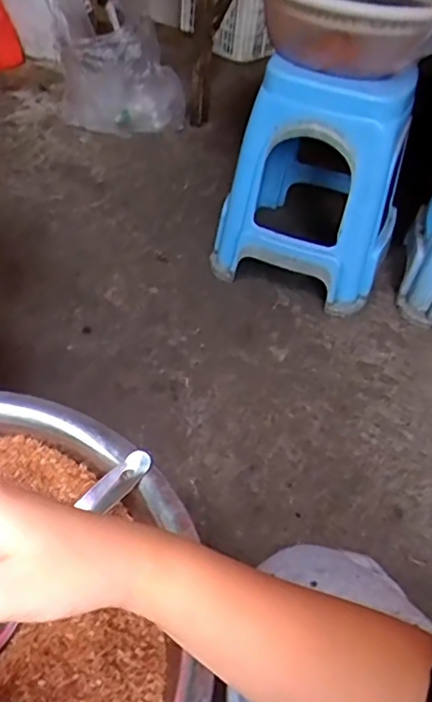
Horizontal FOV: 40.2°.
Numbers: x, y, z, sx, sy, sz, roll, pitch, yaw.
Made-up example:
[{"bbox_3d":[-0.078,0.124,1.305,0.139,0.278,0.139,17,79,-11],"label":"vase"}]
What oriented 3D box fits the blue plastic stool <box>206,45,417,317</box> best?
[{"bbox_3d":[0.224,-0.386,1.254,0.340,0.433,0.374,22,46,15],"label":"blue plastic stool"}]

